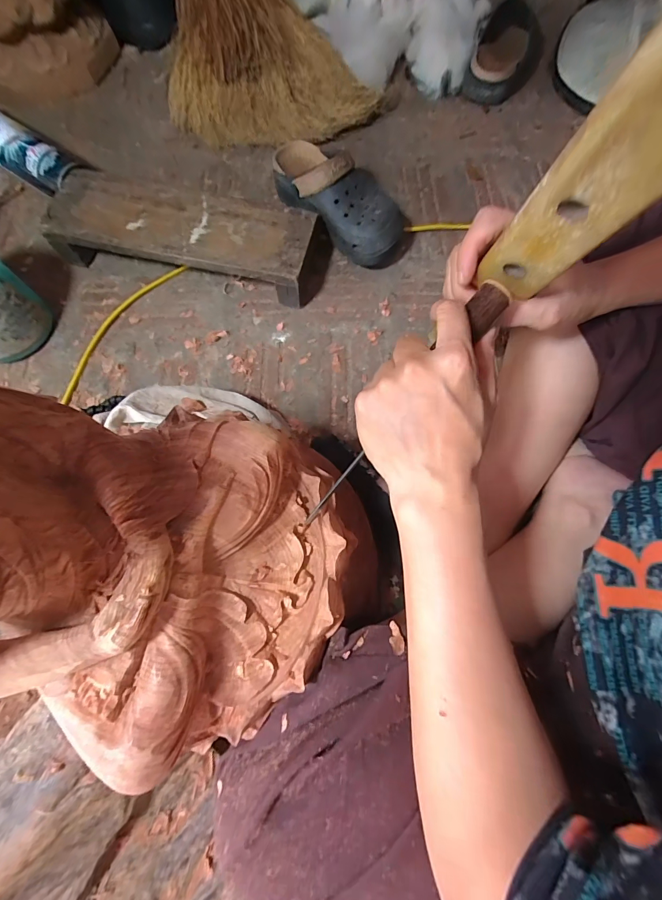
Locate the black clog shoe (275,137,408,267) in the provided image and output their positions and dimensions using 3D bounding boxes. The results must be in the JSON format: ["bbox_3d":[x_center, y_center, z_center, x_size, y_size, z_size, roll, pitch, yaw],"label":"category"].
[{"bbox_3d":[0.009,-0.342,0.498,0.212,0.098,0.108,38,75,11],"label":"black clog shoe"}]

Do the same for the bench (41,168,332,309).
[{"bbox_3d":[-0.179,-0.279,0.488,0.344,0.070,0.125,9,72,1],"label":"bench"}]

